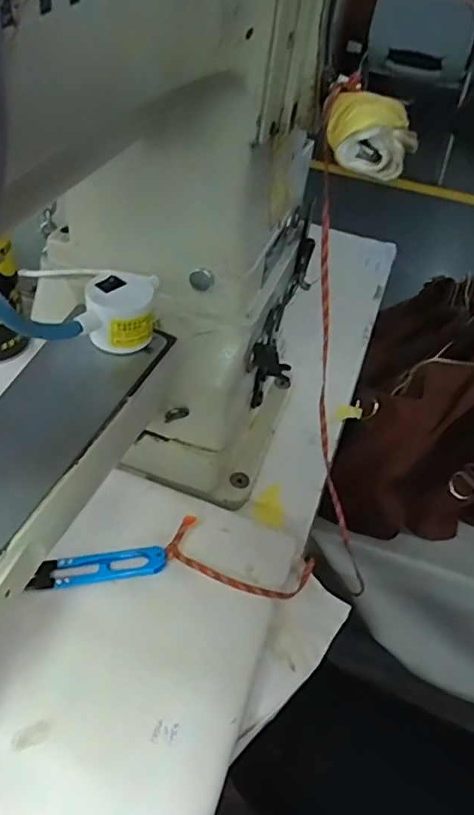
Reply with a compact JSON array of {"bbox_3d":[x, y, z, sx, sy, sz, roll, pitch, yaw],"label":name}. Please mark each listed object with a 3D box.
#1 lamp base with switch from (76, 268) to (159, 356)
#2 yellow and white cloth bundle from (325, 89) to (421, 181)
[{"bbox_3d":[-0.065,-0.055,0.323,0.036,0.034,0.044,6,47,-2],"label":"lamp base with switch"},{"bbox_3d":[0.064,-0.132,0.277,0.041,0.029,0.038,13,47,5],"label":"yellow and white cloth bundle"}]

